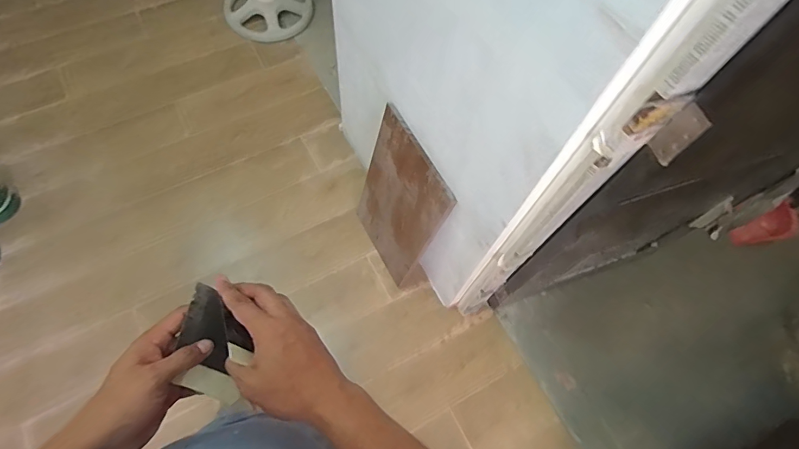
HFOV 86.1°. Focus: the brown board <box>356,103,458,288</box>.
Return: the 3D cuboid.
[{"bbox_3d":[-0.012,-0.058,1.328,0.022,0.571,0.340,-23,70,-26],"label":"brown board"}]

